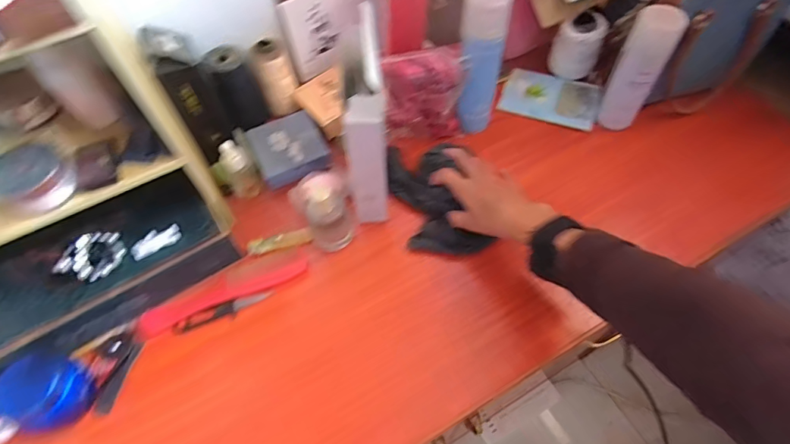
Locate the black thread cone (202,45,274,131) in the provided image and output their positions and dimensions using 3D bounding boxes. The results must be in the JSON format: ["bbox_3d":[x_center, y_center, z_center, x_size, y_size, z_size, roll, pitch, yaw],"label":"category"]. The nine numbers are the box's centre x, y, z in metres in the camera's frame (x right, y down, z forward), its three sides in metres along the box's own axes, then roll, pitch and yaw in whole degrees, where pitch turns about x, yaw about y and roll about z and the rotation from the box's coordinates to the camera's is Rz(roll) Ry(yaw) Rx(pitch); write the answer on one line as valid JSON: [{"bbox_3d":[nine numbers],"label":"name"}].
[{"bbox_3d":[-0.221,-0.184,0.619,0.056,0.120,0.065,-23,59,-11],"label":"black thread cone"}]

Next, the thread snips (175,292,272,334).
[{"bbox_3d":[-0.202,0.106,0.514,0.114,0.006,0.019,-18,59,-8],"label":"thread snips"}]

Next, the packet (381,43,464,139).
[{"bbox_3d":[0.041,-0.161,0.580,0.104,0.145,0.033,-3,58,1],"label":"packet"}]

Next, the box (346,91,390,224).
[{"bbox_3d":[-0.029,-0.061,0.484,0.042,0.181,0.030,-7,58,-2],"label":"box"}]

